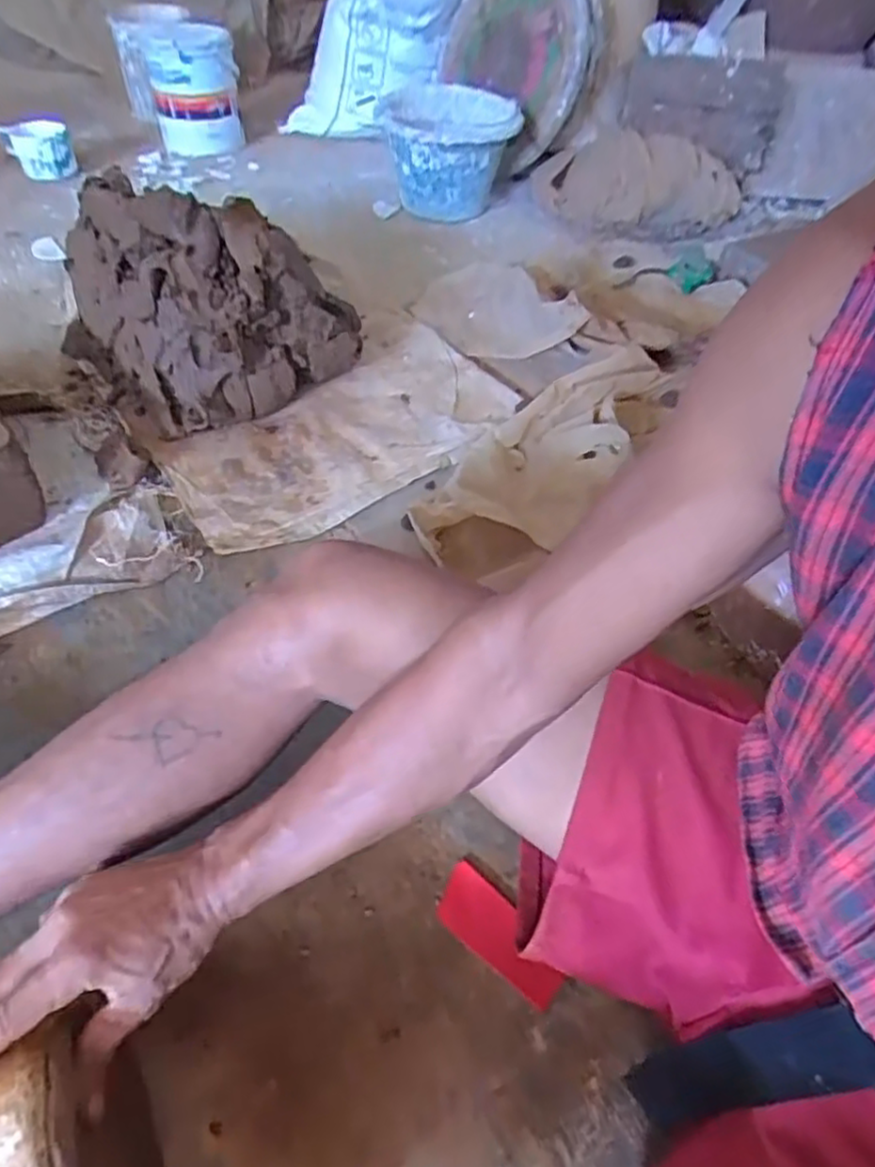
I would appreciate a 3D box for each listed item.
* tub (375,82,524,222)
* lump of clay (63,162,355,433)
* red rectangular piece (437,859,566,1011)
[{"bbox_3d":[0.020,-0.819,1.299,0.245,0.156,0.295,5,49,-1],"label":"tub"},{"bbox_3d":[-0.295,-0.374,0.892,0.297,0.231,0.273,-28,58,-25],"label":"lump of clay"},{"bbox_3d":[0.048,0.272,0.536,0.111,0.006,0.047,35,54,23],"label":"red rectangular piece"}]

